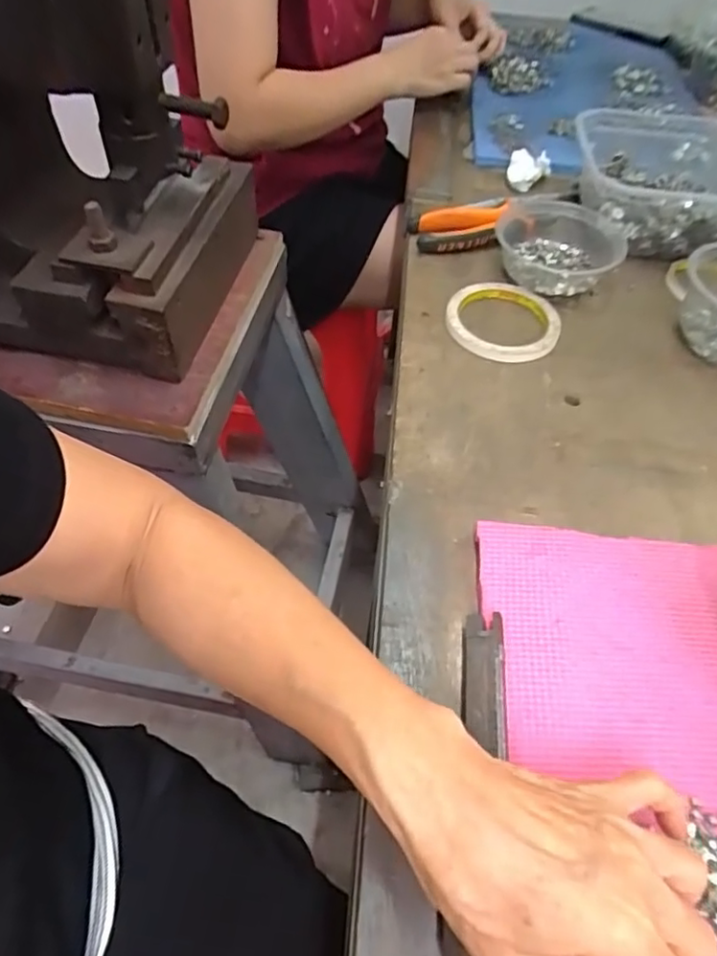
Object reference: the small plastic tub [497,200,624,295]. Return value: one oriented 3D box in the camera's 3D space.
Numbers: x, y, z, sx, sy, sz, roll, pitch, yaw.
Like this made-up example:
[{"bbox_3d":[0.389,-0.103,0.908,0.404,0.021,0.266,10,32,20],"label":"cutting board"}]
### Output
[{"bbox_3d":[0.187,-0.219,0.583,0.116,0.038,0.128,26,55,17],"label":"small plastic tub"}]

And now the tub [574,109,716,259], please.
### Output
[{"bbox_3d":[0.314,-0.312,0.643,0.184,0.077,0.186,11,52,6],"label":"tub"}]

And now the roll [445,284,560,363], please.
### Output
[{"bbox_3d":[0.127,-0.137,0.538,0.094,0.015,0.095,1,51,-1],"label":"roll"}]

